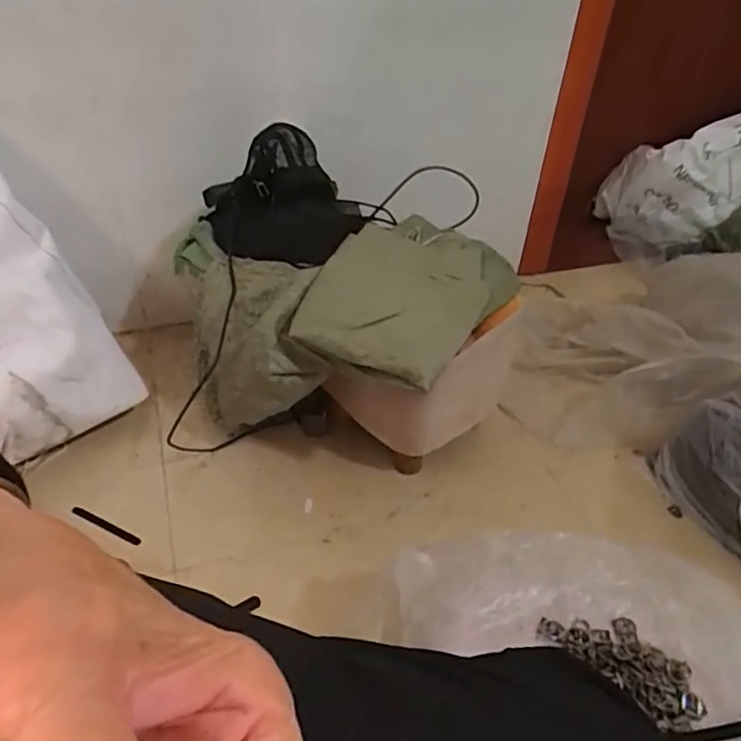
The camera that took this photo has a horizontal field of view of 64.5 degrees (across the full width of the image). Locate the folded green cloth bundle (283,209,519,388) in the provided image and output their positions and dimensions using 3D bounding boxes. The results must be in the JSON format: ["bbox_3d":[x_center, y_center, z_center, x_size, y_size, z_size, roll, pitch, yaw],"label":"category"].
[{"bbox_3d":[0.060,-0.115,0.864,0.247,0.069,0.342,20,42,20],"label":"folded green cloth bundle"}]

